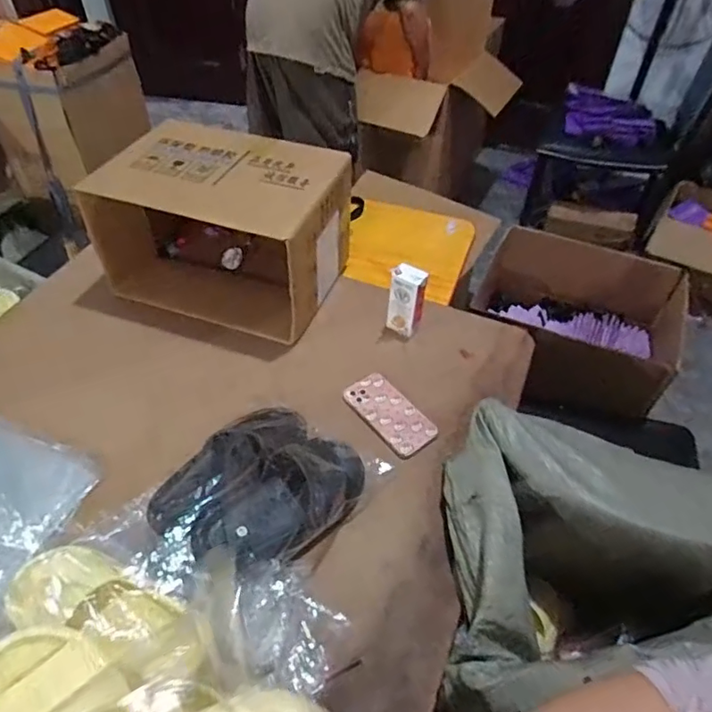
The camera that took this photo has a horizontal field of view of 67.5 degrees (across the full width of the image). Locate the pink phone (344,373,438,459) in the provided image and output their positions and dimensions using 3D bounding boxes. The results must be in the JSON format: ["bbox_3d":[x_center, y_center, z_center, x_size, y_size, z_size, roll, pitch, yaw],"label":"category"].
[{"bbox_3d":[0.055,0.094,0.888,0.083,0.015,0.161,-33,59,-23],"label":"pink phone"}]

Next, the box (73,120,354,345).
[{"bbox_3d":[-0.246,-0.232,1.026,0.425,0.283,0.256,13,48,11],"label":"box"}]

